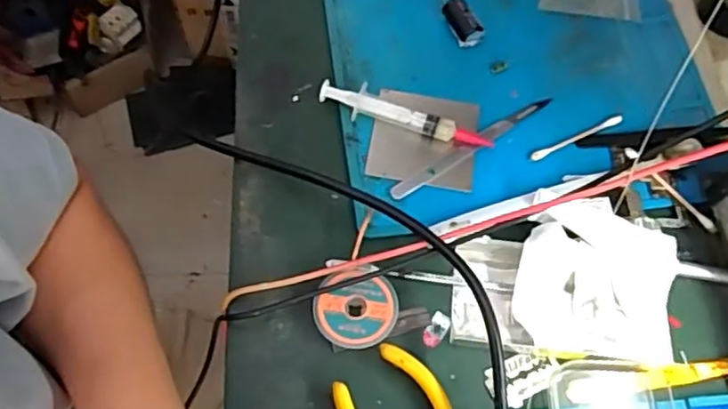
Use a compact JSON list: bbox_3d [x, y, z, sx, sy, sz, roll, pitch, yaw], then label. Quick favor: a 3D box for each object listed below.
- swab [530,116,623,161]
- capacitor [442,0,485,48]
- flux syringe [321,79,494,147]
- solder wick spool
[{"bbox_3d":[0.139,-0.044,0.425,0.070,0.004,0.006,-23,66,-13],"label":"swab"},{"bbox_3d":[0.068,-0.130,0.459,0.016,0.021,0.036,-25,67,-14],"label":"capacitor"},{"bbox_3d":[0.026,-0.057,0.420,0.112,0.015,0.018,15,64,6],"label":"flux syringe"},{"bbox_3d":[-0.005,0.059,0.363,0.045,0.014,0.042,1,63,-1],"label":"solder wick spool"}]

